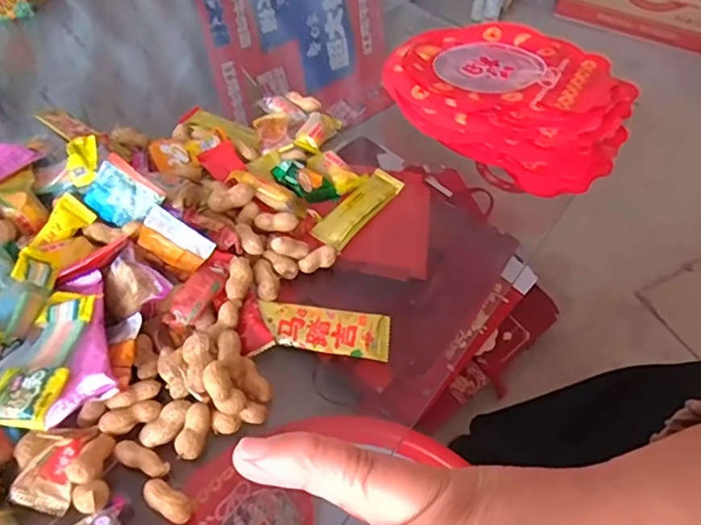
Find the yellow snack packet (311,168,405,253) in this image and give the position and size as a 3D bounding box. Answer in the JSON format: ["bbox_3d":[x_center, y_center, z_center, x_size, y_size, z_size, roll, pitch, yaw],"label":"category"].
[{"bbox_3d":[0.008,-0.049,0.475,0.032,0.012,0.103,31,55,18],"label":"yellow snack packet"}]

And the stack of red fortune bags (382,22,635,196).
[{"bbox_3d":[0.157,-0.174,0.551,0.240,0.068,0.172,37,57,21],"label":"stack of red fortune bags"}]

